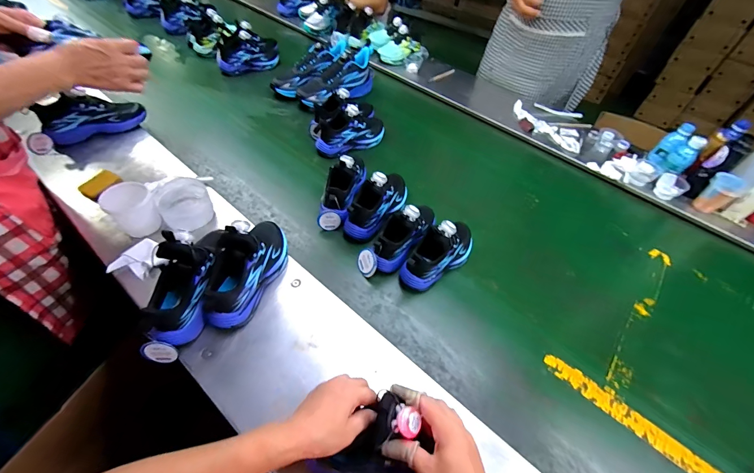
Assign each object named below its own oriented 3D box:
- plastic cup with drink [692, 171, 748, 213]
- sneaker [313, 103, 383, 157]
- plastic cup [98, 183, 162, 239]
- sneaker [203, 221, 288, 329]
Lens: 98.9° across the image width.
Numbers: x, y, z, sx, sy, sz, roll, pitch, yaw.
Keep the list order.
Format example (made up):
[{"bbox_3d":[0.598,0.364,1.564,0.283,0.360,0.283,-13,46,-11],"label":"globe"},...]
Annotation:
[{"bbox_3d":[0.863,-0.112,0.815,0.068,0.093,0.067,-25,59,-26],"label":"plastic cup with drink"},{"bbox_3d":[-0.067,-0.290,0.874,0.204,0.103,0.079,-24,58,-25],"label":"sneaker"},{"bbox_3d":[-0.463,-0.045,0.619,0.073,0.093,0.067,-35,63,-31],"label":"plastic cup"},{"bbox_3d":[-0.219,0.040,0.540,0.080,0.121,0.207,17,51,6],"label":"sneaker"}]

